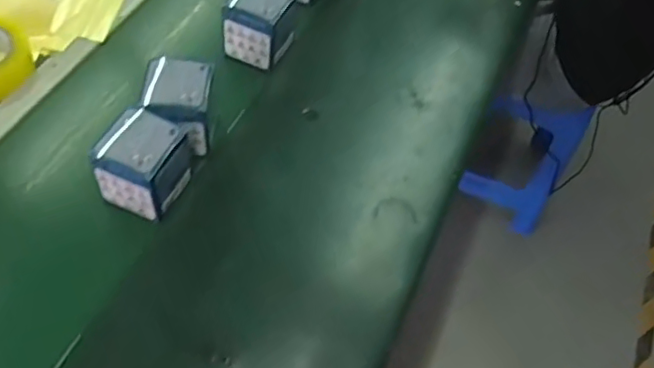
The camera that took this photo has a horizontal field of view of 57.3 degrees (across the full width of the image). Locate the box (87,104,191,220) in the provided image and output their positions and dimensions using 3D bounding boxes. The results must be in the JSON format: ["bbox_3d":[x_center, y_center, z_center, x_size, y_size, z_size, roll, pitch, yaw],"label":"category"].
[{"bbox_3d":[-0.220,-0.025,0.716,0.096,0.091,0.094,21,55,7],"label":"box"}]

